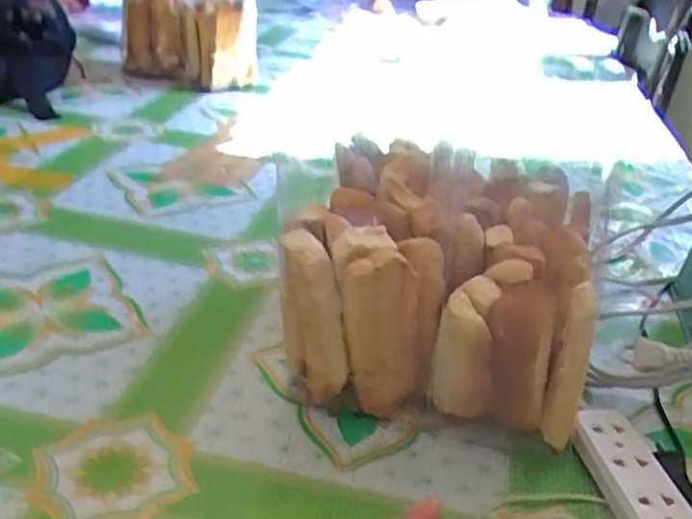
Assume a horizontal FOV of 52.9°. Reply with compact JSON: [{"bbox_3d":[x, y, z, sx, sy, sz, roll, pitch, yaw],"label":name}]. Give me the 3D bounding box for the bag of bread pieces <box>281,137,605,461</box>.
[{"bbox_3d":[0.075,0.020,0.561,0.215,0.150,0.208,12,30,10],"label":"bag of bread pieces"}]

